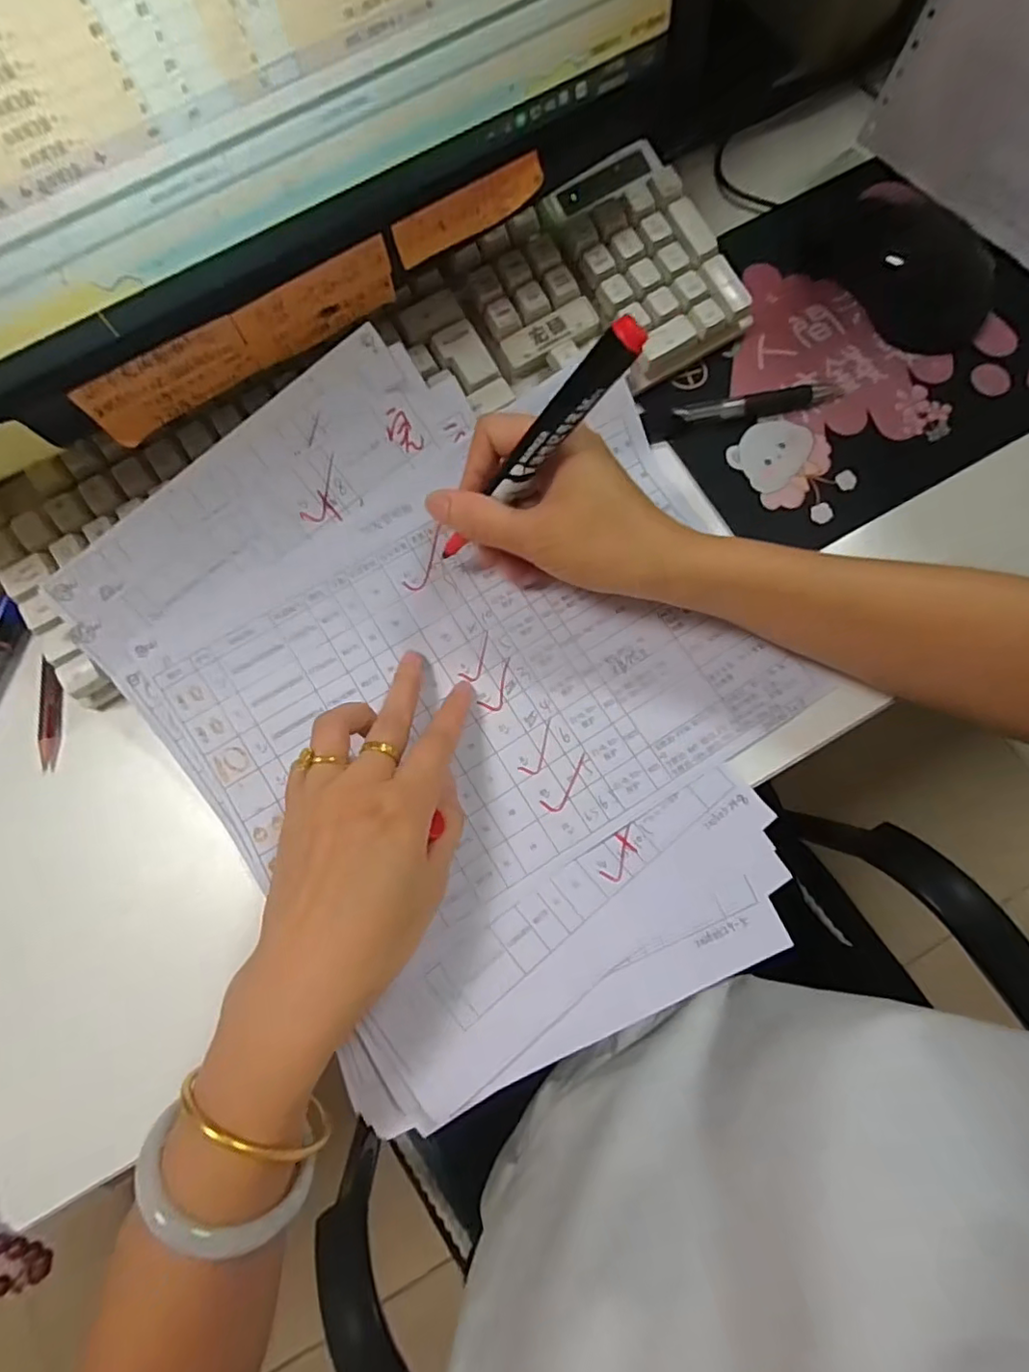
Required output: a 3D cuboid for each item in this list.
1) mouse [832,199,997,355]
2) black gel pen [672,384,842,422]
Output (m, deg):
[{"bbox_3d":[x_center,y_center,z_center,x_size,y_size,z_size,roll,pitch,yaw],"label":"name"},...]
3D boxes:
[{"bbox_3d":[0.237,-0.241,0.341,0.056,0.028,0.092,-28,79,-4],"label":"mouse"},{"bbox_3d":[0.139,-0.161,0.334,0.094,0.008,0.013,-12,78,-1],"label":"black gel pen"}]

